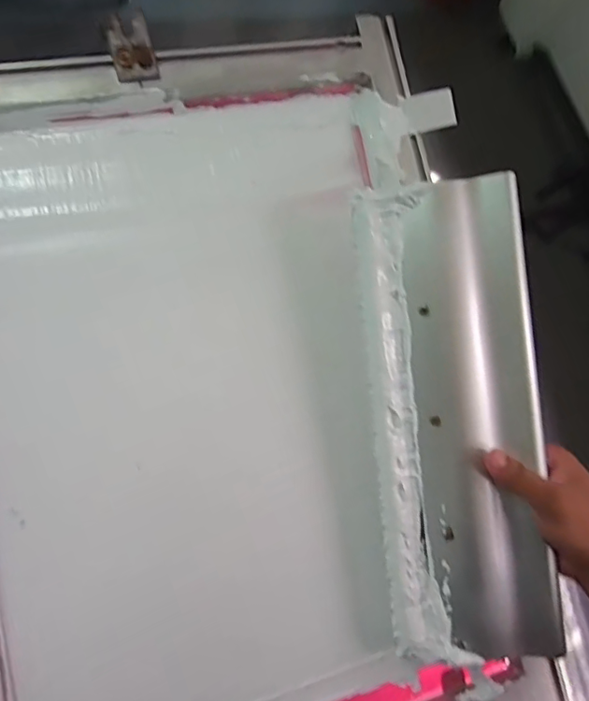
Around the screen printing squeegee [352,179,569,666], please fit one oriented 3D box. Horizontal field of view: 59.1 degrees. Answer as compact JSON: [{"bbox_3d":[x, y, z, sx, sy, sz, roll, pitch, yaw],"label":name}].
[{"bbox_3d":[0.136,0.058,0.443,0.126,0.049,0.397,-5,90,-7],"label":"screen printing squeegee"}]

